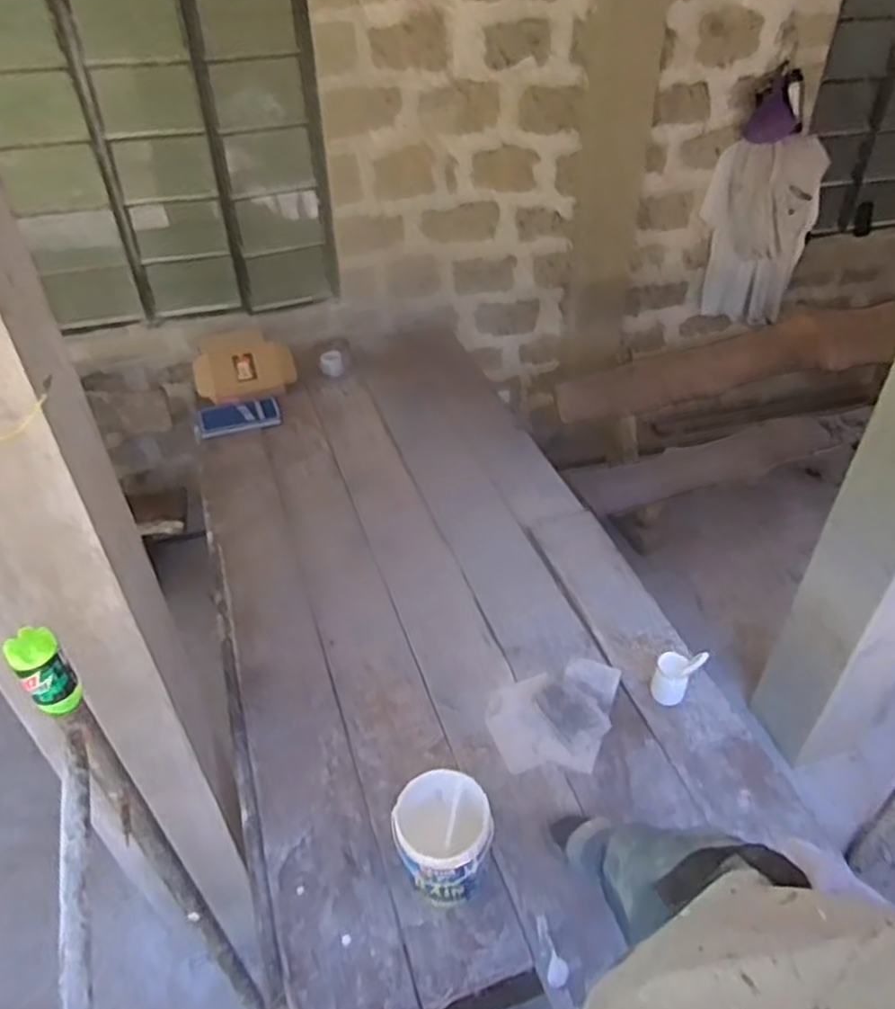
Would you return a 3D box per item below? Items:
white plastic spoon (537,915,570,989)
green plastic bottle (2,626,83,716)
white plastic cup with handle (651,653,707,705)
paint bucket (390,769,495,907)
[{"bbox_3d":[0.189,0.797,1.285,0.040,0.007,0.114,-5,40,-5],"label":"white plastic spoon"},{"bbox_3d":[-0.508,0.212,0.908,0.058,0.115,0.059,-31,48,-31],"label":"green plastic bottle"},{"bbox_3d":[0.520,0.393,1.644,0.091,0.139,0.089,-30,48,-30],"label":"white plastic cup with handle"},{"bbox_3d":[-0.008,0.624,1.329,0.171,0.183,0.187,-1,40,1],"label":"paint bucket"}]

